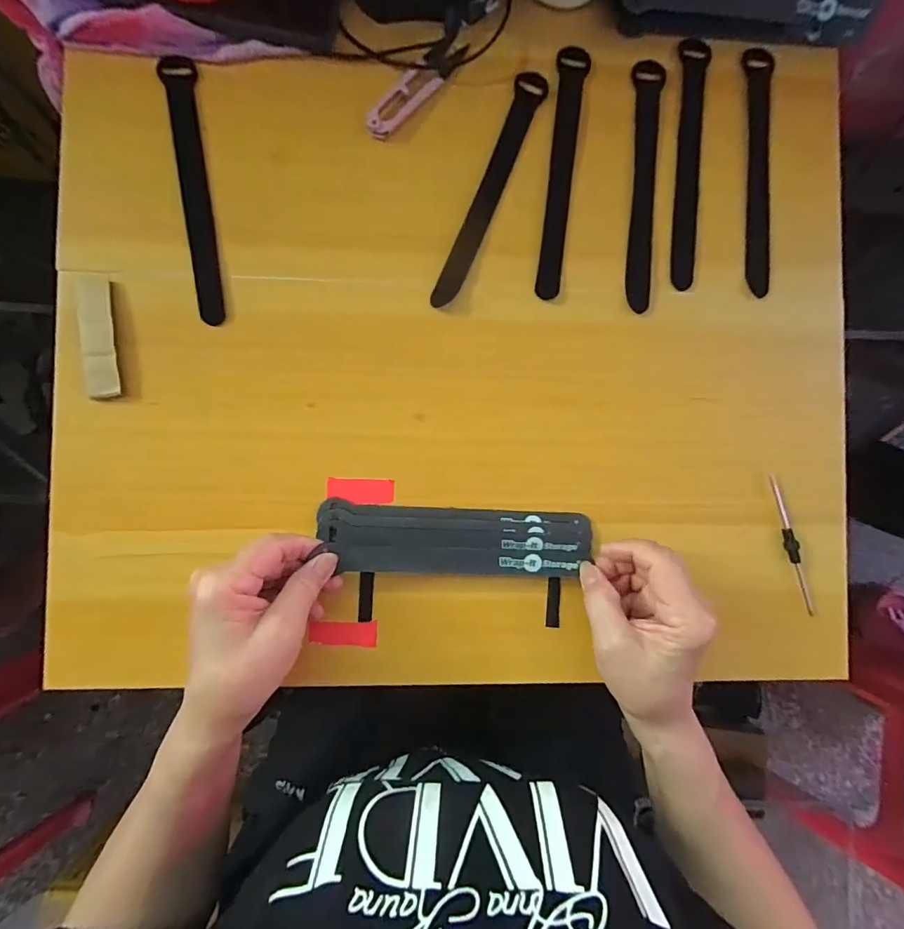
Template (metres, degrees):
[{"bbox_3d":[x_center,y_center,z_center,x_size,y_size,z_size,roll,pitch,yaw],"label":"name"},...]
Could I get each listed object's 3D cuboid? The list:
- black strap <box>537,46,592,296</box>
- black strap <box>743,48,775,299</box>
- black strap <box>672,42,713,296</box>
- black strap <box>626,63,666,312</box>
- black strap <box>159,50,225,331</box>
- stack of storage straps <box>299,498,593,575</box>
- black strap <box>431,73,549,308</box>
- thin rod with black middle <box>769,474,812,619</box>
[{"bbox_3d":[0.083,-0.221,0.352,0.022,0.004,0.192,6,88,-3],"label":"black strap"},{"bbox_3d":[0.238,-0.227,0.362,0.024,0.006,0.190,3,89,-3],"label":"black strap"},{"bbox_3d":[0.184,-0.234,0.358,0.023,0.004,0.196,3,89,-3],"label":"black strap"},{"bbox_3d":[0.147,-0.213,0.356,0.021,0.004,0.193,3,89,-3],"label":"black strap"},{"bbox_3d":[-0.187,-0.201,0.341,0.022,0.004,0.198,-10,89,-3],"label":"black strap"},{"bbox_3d":[0.004,0.057,0.341,0.194,0.016,0.049,2,89,-1],"label":"stack of storage straps"},{"bbox_3d":[0.028,-0.207,0.348,0.022,0.004,0.191,23,88,-3],"label":"black strap"},{"bbox_3d":[0.258,0.062,0.353,0.010,0.008,0.109,-17,90,-4],"label":"thin rod with black middle"}]

